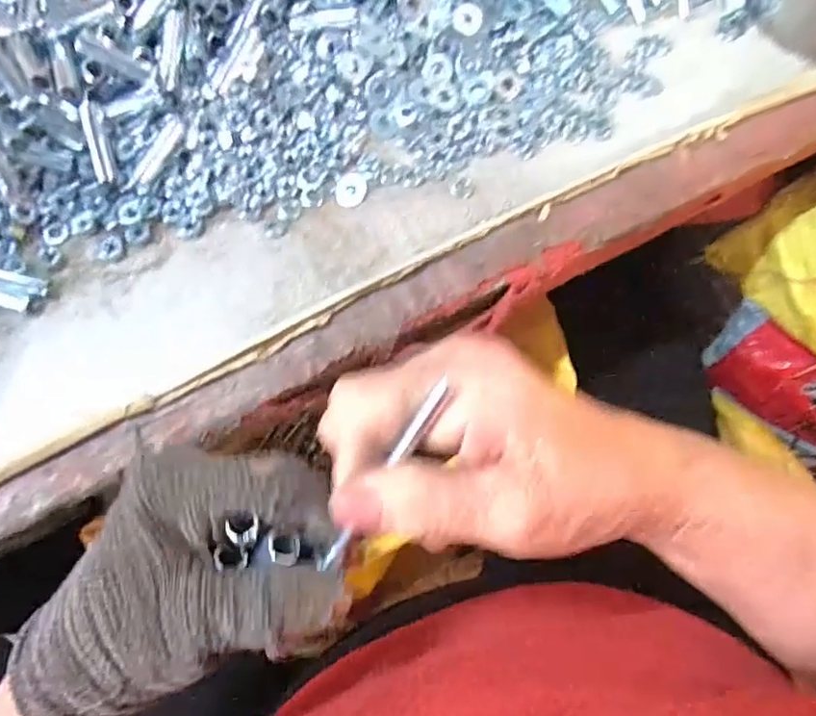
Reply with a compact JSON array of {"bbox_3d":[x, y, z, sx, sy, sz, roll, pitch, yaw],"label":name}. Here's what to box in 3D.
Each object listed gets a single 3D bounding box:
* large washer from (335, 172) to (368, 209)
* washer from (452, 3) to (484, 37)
[{"bbox_3d":[-0.035,-0.103,0.359,0.019,0.004,0.023,-7,74,-1],"label":"large washer"},{"bbox_3d":[0.037,-0.210,0.367,0.019,0.004,0.019,0,92,-5],"label":"washer"}]

